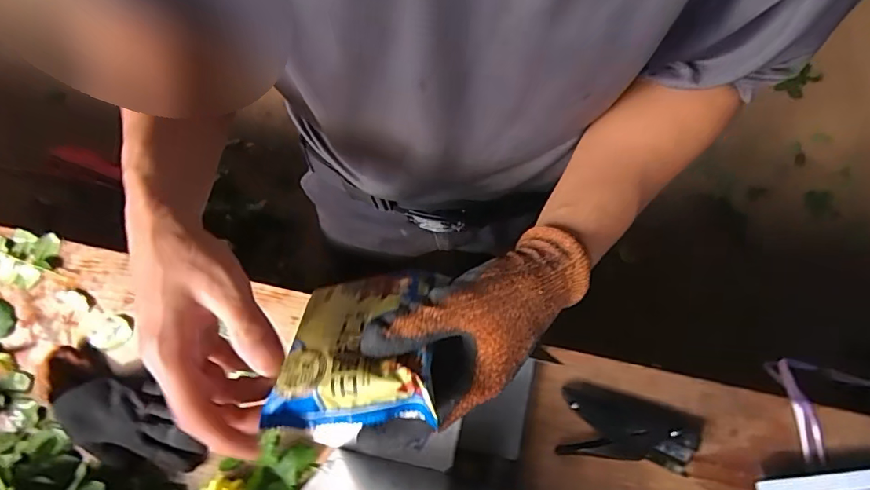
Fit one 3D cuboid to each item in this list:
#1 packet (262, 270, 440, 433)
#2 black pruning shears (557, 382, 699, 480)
[{"bbox_3d":[-0.048,0.058,0.309,0.087,0.027,0.100,-4,42,4],"label":"packet"},{"bbox_3d":[0.219,0.207,0.561,0.156,0.020,0.078,9,80,3],"label":"black pruning shears"}]

